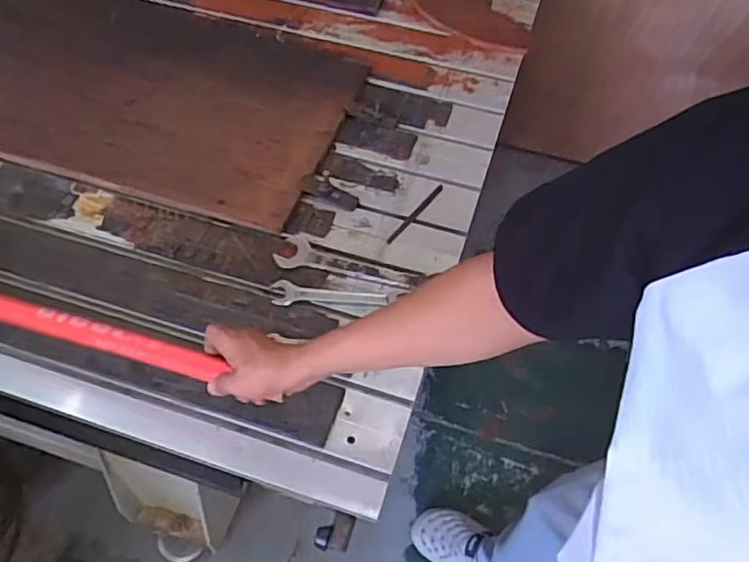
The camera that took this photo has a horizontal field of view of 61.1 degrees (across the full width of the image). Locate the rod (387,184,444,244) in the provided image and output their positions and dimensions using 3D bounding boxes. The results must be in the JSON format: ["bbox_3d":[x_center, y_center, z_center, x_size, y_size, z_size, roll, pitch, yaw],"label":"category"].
[{"bbox_3d":[0.065,-0.106,0.998,0.012,0.005,0.150,32,58,19],"label":"rod"}]

